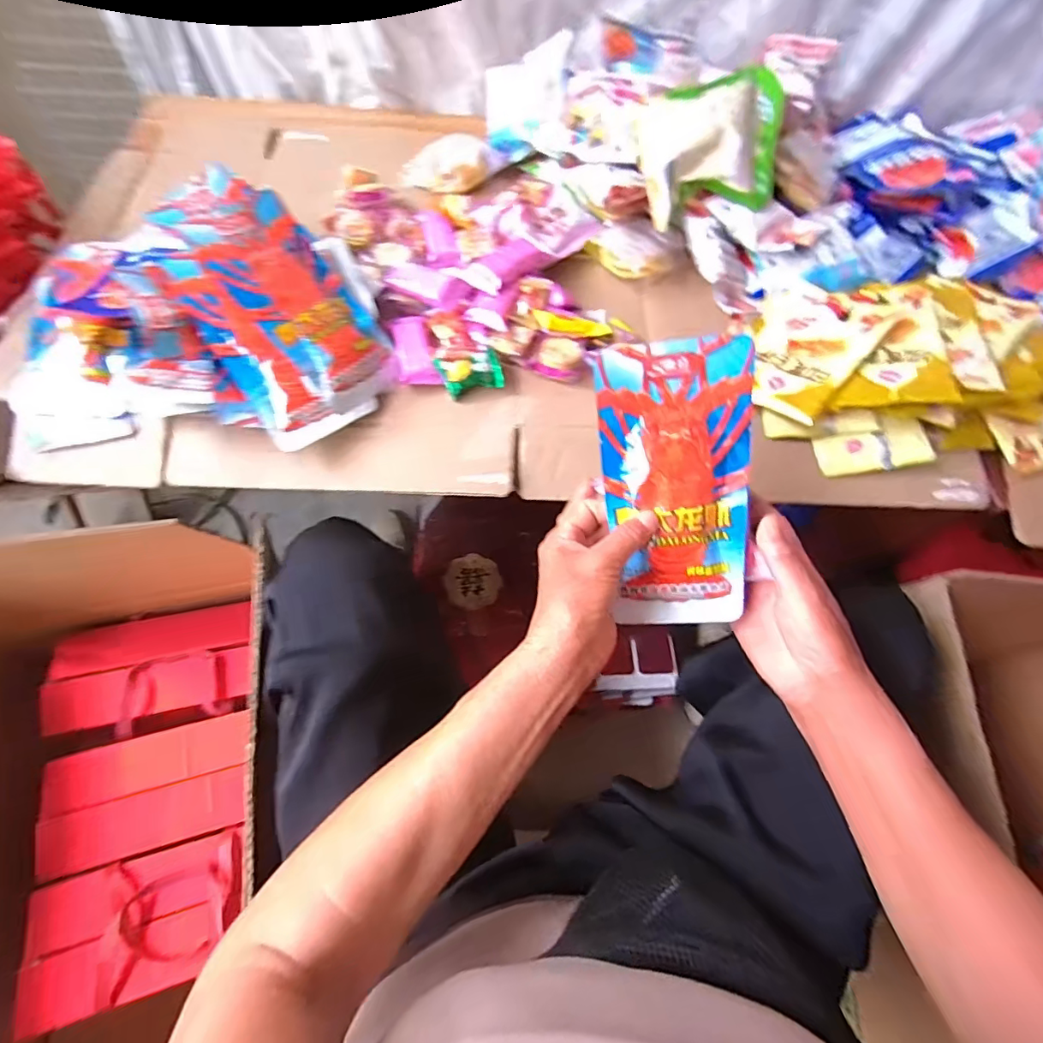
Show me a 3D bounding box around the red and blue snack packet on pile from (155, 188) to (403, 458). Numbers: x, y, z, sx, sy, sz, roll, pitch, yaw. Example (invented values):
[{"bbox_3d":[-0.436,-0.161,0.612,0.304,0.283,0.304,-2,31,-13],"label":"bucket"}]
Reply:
[{"bbox_3d":[-0.212,-0.181,0.459,0.129,0.027,0.201,-35,97,-17],"label":"red and blue snack packet on pile"}]

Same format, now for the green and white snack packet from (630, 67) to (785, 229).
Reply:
[{"bbox_3d":[0.195,-0.392,0.517,0.136,0.067,0.115,-9,65,-8],"label":"green and white snack packet"}]

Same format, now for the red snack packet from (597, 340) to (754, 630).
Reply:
[{"bbox_3d":[0.108,-0.020,0.352,0.097,0.010,0.200,-5,108,10],"label":"red snack packet"}]

